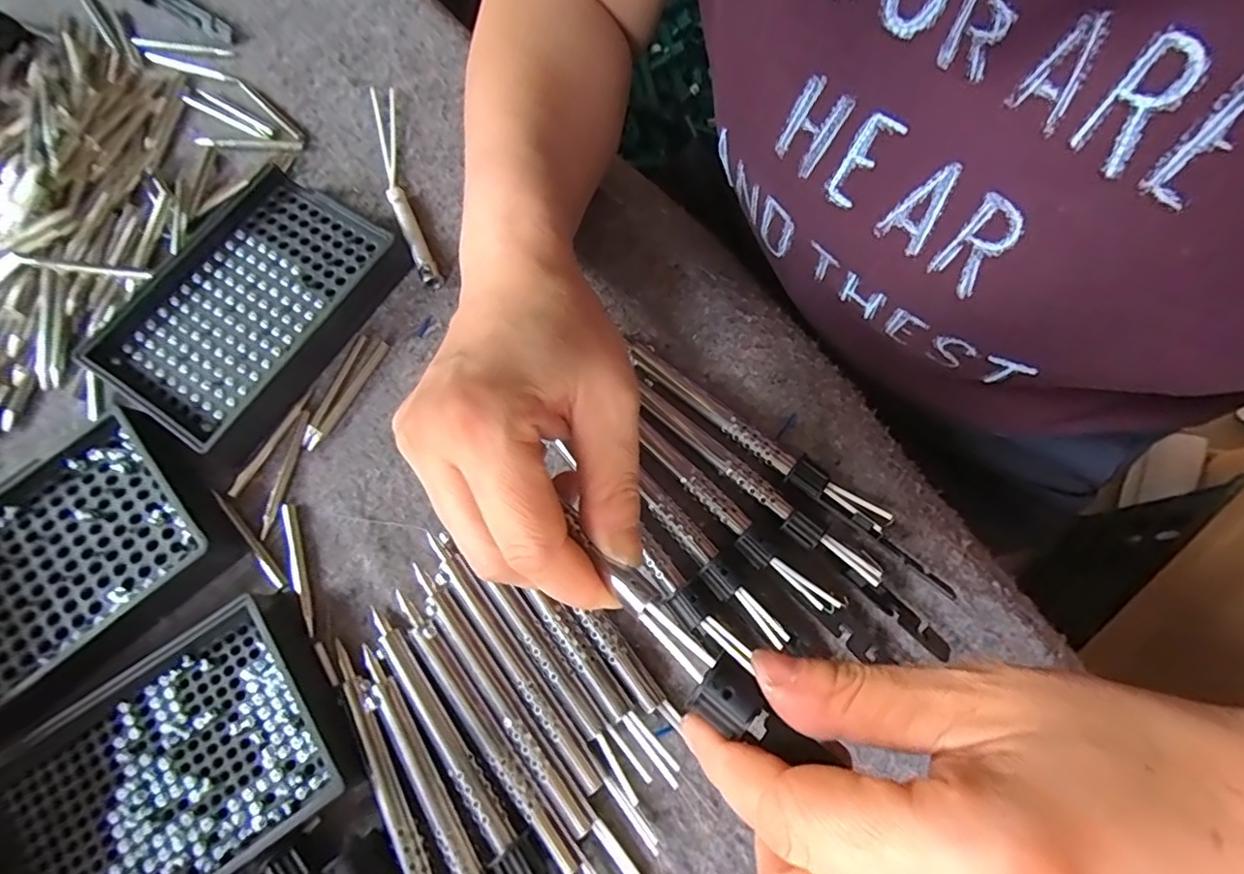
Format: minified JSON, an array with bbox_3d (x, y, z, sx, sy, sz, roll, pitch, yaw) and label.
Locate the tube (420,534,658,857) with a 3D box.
[{"bbox_3d":[-0.039,0.104,0.240,0.012,0.007,0.154,-38,77,-11],"label":"tube"}]

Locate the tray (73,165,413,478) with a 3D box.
[{"bbox_3d":[-0.192,-0.069,0.289,0.102,0.021,0.137,32,76,9],"label":"tray"}]

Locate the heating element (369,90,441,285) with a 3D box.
[{"bbox_3d":[-0.125,-0.146,0.320,0.015,0.009,0.143,-17,74,-5],"label":"heating element"}]

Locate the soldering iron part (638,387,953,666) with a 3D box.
[{"bbox_3d":[0.073,0.032,0.255,0.171,0.010,0.015,40,77,11],"label":"soldering iron part"}]

